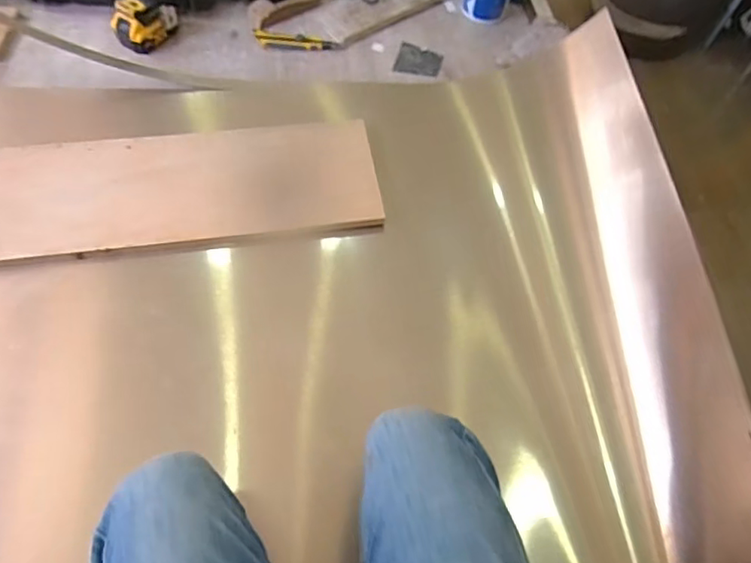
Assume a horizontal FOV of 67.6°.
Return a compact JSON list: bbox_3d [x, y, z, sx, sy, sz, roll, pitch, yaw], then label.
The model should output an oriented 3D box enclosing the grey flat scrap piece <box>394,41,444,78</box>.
[{"bbox_3d":[0.096,-0.481,1.227,0.094,0.004,0.082,15,66,2],"label":"grey flat scrap piece"}]

